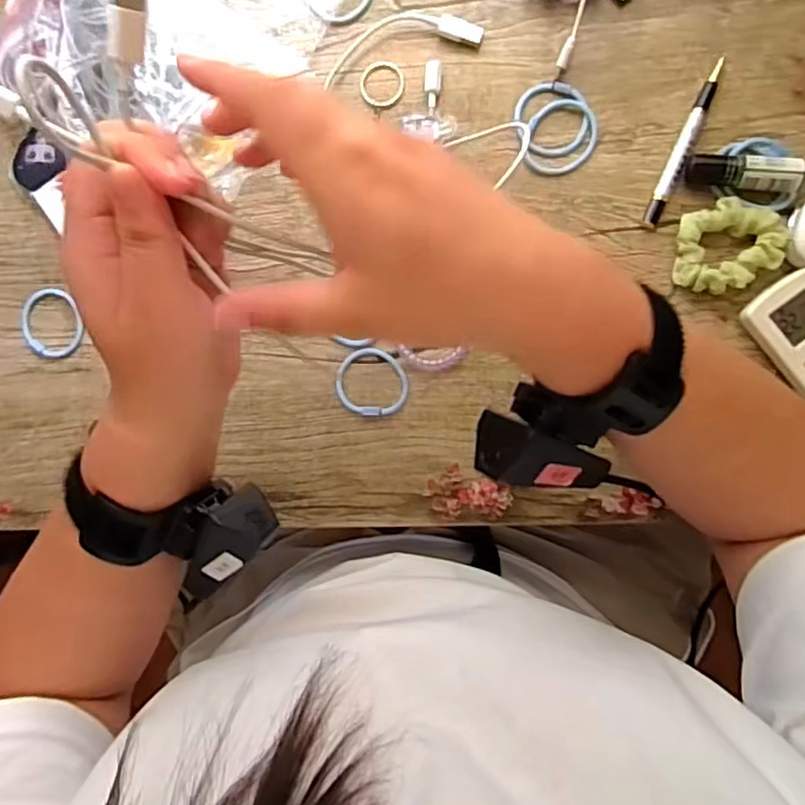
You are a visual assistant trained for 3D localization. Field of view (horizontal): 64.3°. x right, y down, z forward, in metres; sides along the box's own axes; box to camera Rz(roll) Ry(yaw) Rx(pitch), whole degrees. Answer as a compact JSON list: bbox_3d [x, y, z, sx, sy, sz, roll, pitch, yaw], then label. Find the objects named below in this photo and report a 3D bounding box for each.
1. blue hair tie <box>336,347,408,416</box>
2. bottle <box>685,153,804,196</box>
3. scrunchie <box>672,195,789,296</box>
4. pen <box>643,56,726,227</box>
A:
[{"bbox_3d":[-0.021,-0.014,0.439,0.050,0.004,0.046,0,91,6],"label":"blue hair tie"},{"bbox_3d":[0.216,-0.143,0.401,0.073,0.024,0.019,10,92,6],"label":"bottle"},{"bbox_3d":[0.208,-0.098,0.407,0.063,0.021,0.057,5,91,6],"label":"scrunchie"},{"bbox_3d":[0.182,-0.167,0.412,0.011,0.012,0.111,23,93,5],"label":"pen"}]

